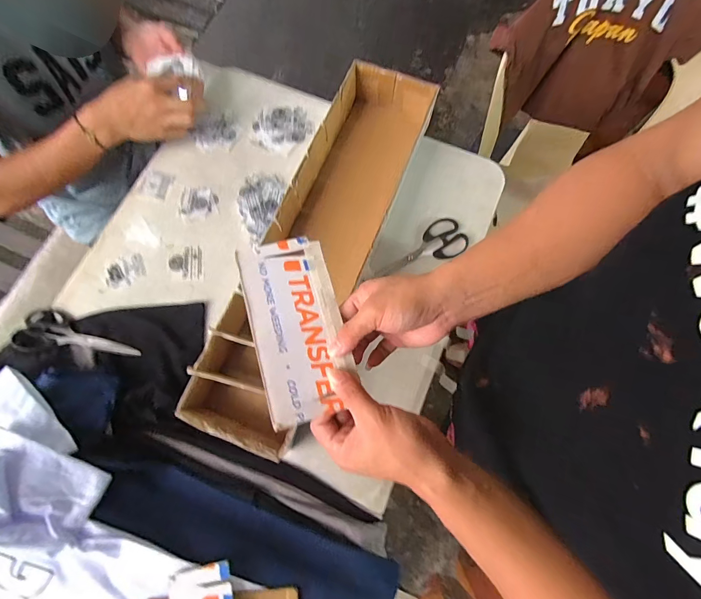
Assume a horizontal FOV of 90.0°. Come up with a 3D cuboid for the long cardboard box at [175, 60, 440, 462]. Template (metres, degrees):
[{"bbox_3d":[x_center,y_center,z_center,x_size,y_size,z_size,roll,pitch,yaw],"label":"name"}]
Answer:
[{"bbox_3d":[-0.045,-0.094,0.562,0.153,0.097,0.624,22,76,5],"label":"long cardboard box"}]

